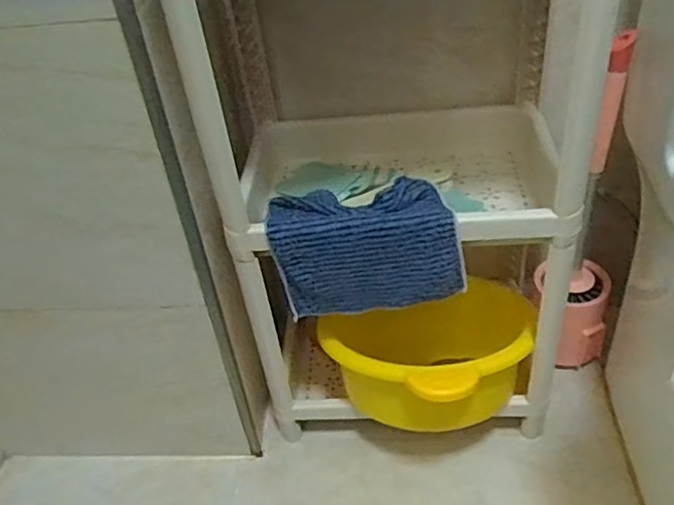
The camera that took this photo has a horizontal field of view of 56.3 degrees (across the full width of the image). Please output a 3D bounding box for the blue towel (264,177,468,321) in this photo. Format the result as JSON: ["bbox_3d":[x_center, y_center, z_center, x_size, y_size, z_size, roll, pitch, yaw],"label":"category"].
[{"bbox_3d":[0.028,-0.007,0.666,0.190,0.109,0.102,-6,39,0],"label":"blue towel"}]

